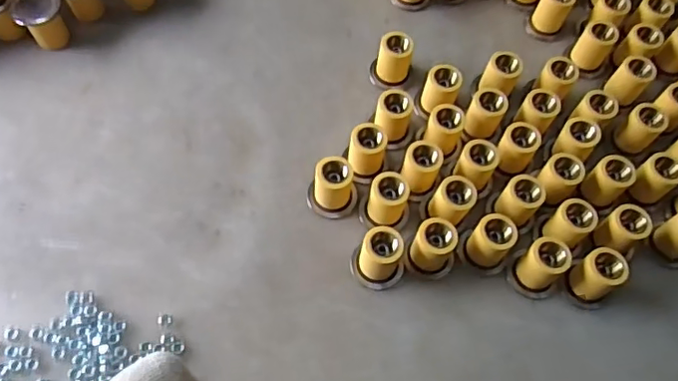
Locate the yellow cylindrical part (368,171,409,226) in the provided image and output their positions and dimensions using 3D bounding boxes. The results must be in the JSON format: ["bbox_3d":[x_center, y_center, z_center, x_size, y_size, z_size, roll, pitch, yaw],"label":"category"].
[{"bbox_3d":[0.029,0.006,0.333,0.022,0.032,0.025,6,65,0],"label":"yellow cylindrical part"}]

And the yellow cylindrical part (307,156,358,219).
[{"bbox_3d":[-0.004,-0.002,0.333,0.030,0.031,0.024,1,65,-2],"label":"yellow cylindrical part"}]

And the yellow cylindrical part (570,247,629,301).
[{"bbox_3d":[0.145,0.050,0.319,0.026,0.033,0.021,-30,70,-15],"label":"yellow cylindrical part"}]

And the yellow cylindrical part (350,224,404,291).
[{"bbox_3d":[0.023,0.038,0.314,0.027,0.029,0.026,1,65,-2],"label":"yellow cylindrical part"}]

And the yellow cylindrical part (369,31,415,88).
[{"bbox_3d":[0.036,-0.089,0.380,0.027,0.033,0.022,6,65,0],"label":"yellow cylindrical part"}]

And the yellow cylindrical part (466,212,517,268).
[{"bbox_3d":[0.087,0.031,0.323,0.020,0.036,0.023,38,69,14],"label":"yellow cylindrical part"}]

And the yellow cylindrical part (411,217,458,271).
[{"bbox_3d":[0.053,0.033,0.320,0.021,0.033,0.024,20,66,7],"label":"yellow cylindrical part"}]

